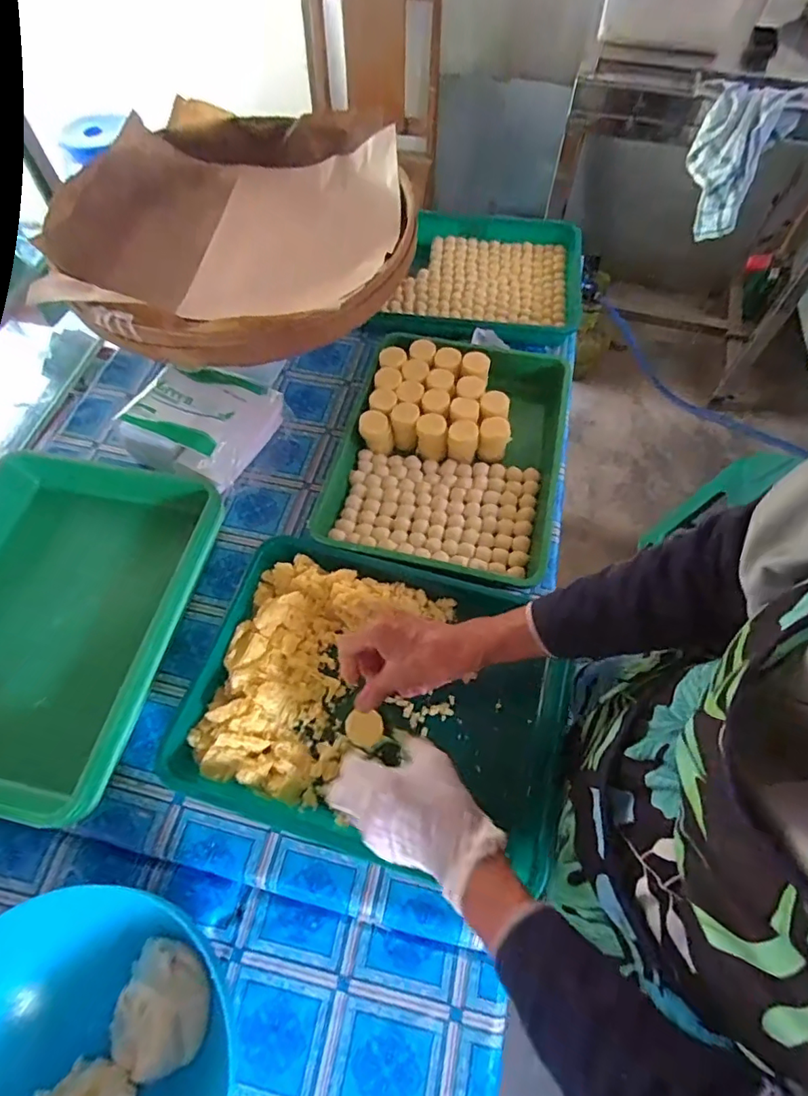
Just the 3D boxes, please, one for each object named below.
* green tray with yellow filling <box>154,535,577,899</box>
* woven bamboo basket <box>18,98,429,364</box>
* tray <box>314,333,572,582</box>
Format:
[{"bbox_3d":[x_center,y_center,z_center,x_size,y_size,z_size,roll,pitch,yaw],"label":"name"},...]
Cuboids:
[{"bbox_3d":[-0.022,0.147,0.513,0.358,0.050,0.265,14,63,8],"label":"green tray with yellow filling"},{"bbox_3d":[-0.224,-0.445,0.705,0.455,0.084,0.499,0,62,0],"label":"woven bamboo basket"},{"bbox_3d":[0.058,-0.128,0.649,0.282,0.059,0.352,11,62,7],"label":"tray"}]

